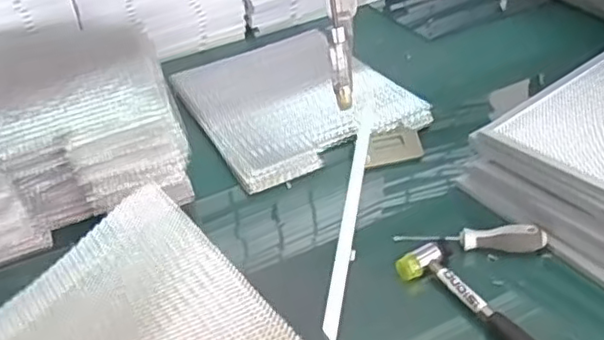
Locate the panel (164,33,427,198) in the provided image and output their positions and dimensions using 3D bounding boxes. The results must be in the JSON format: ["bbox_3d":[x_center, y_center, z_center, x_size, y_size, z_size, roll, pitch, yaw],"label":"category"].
[{"bbox_3d":[-0.027,-0.120,0.983,0.279,0.026,0.373,-21,38,-18],"label":"panel"}]

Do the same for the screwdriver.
[{"bbox_3d":[0.184,0.075,0.700,0.158,0.027,0.024,-3,36,6],"label":"screwdriver"}]

